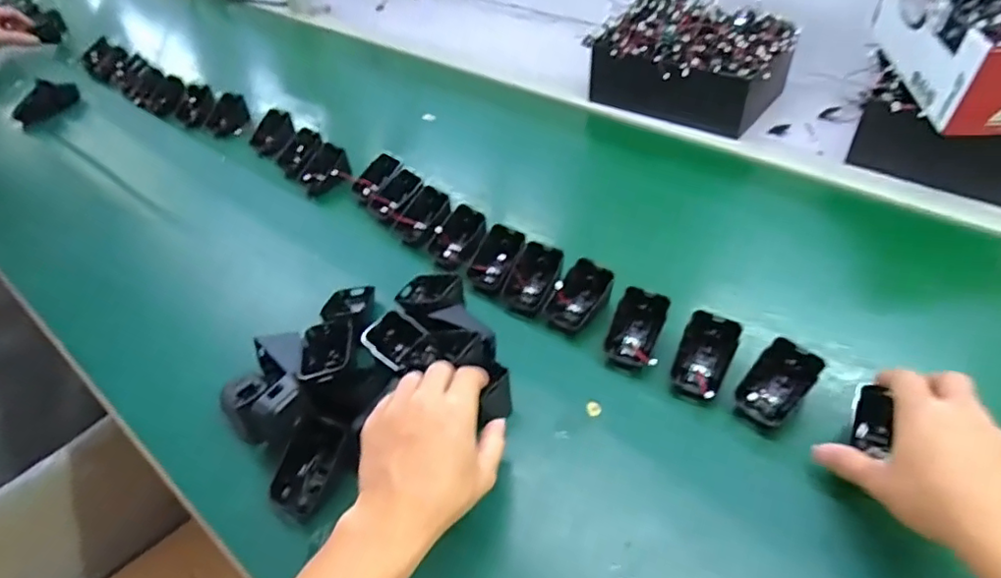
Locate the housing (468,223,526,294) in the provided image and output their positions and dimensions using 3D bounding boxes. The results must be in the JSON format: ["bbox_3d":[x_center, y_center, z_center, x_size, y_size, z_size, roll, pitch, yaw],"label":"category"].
[{"bbox_3d":[-0.004,-0.029,0.600,0.048,0.017,0.069,20,82,32],"label":"housing"}]

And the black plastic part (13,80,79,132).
[{"bbox_3d":[-0.716,-0.294,0.925,0.031,0.044,0.096,29,67,29],"label":"black plastic part"}]

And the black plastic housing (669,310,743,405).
[{"bbox_3d":[0.172,0.058,0.497,0.045,0.037,0.069,19,53,25],"label":"black plastic housing"}]

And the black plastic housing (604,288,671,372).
[{"bbox_3d":[0.120,0.037,0.521,0.045,0.037,0.064,16,52,23],"label":"black plastic housing"}]

